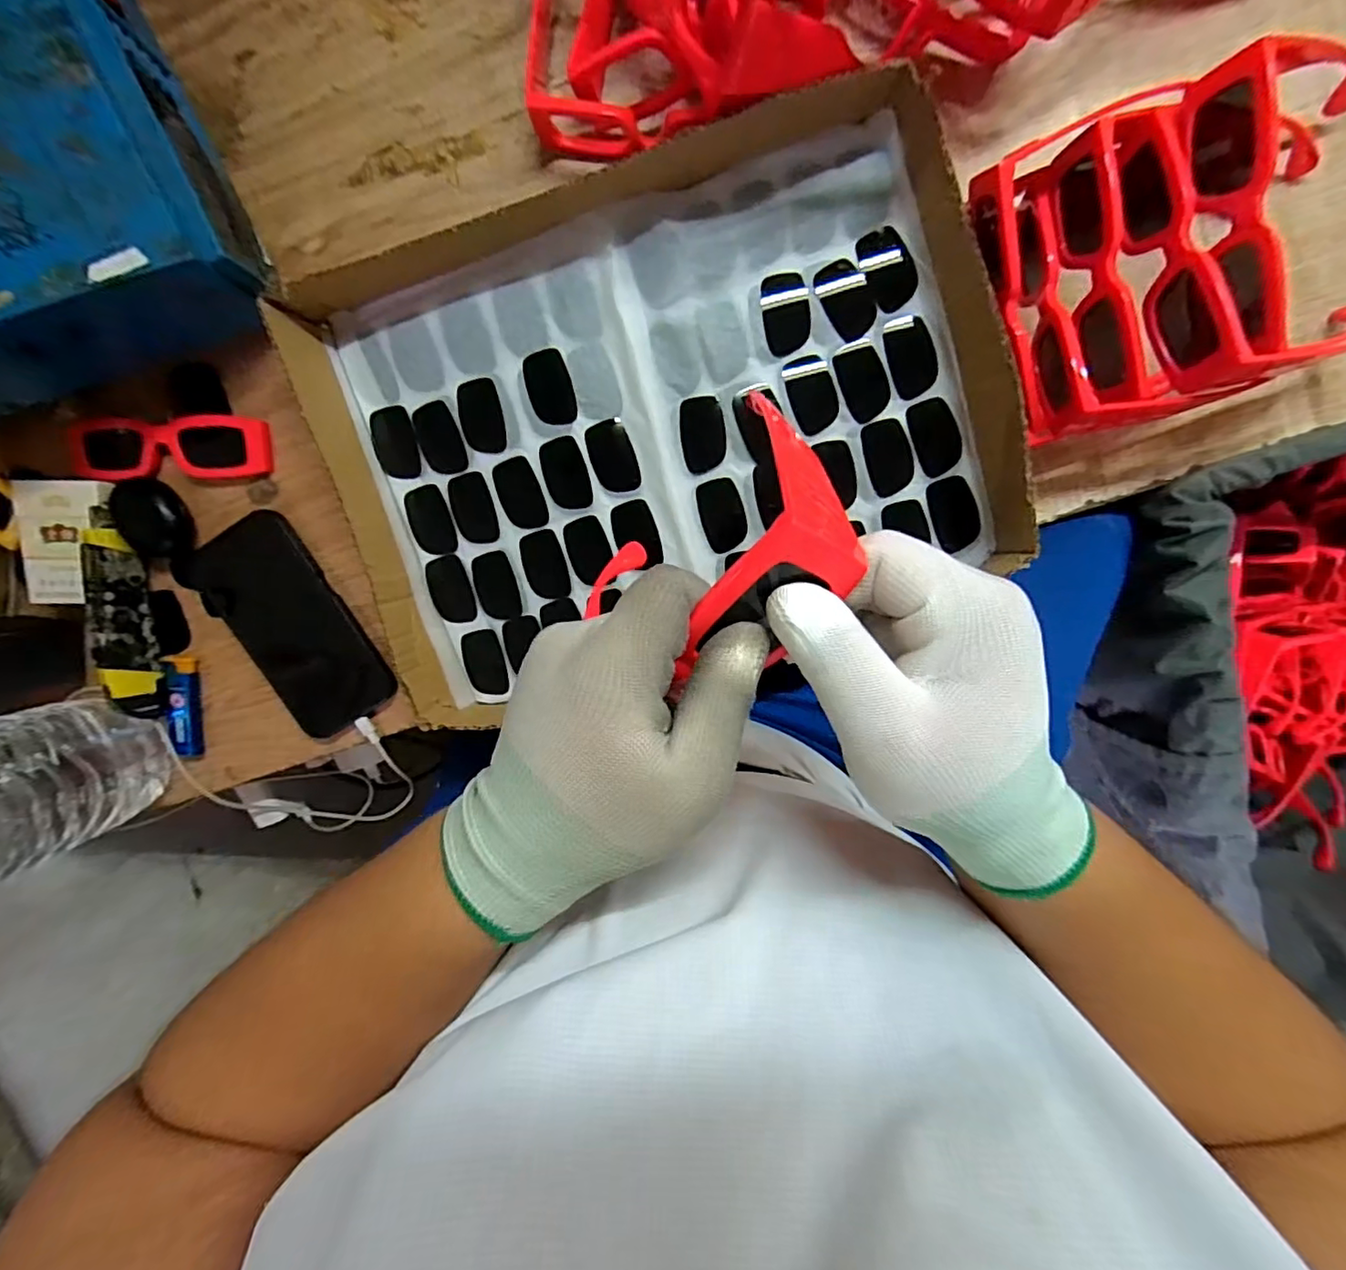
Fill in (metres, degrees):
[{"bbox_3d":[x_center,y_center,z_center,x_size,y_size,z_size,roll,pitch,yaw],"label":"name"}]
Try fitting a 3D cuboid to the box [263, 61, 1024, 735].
[{"bbox_3d":[-0.012,-0.134,0.390,0.411,0.055,0.289,-17,97,6],"label":"box"}]

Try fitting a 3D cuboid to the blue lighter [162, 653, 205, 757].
[{"bbox_3d":[-0.381,0.058,0.463,0.022,0.009,0.082,2,98,3],"label":"blue lighter"}]

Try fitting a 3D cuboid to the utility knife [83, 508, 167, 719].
[{"bbox_3d":[-0.406,-0.013,0.440,0.020,0.040,0.150,-4,98,4],"label":"utility knife"}]

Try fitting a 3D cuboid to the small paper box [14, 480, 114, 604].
[{"bbox_3d":[-0.442,-0.067,0.431,0.061,0.020,0.089,7,98,3],"label":"small paper box"}]

